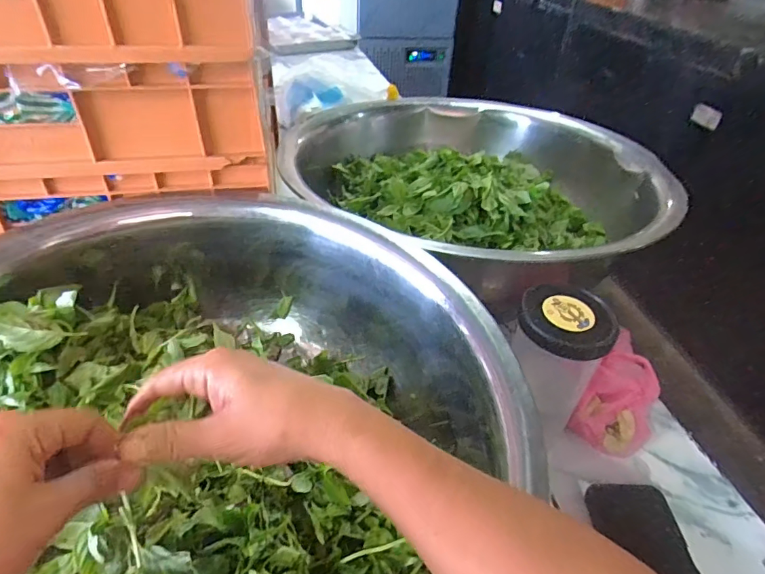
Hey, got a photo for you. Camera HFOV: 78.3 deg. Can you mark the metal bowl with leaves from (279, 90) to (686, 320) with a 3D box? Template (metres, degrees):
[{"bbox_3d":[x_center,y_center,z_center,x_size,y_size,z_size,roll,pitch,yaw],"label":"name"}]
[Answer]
[{"bbox_3d":[0.191,-0.186,0.824,0.547,0.159,0.510,2,39,-2],"label":"metal bowl with leaves"}]

